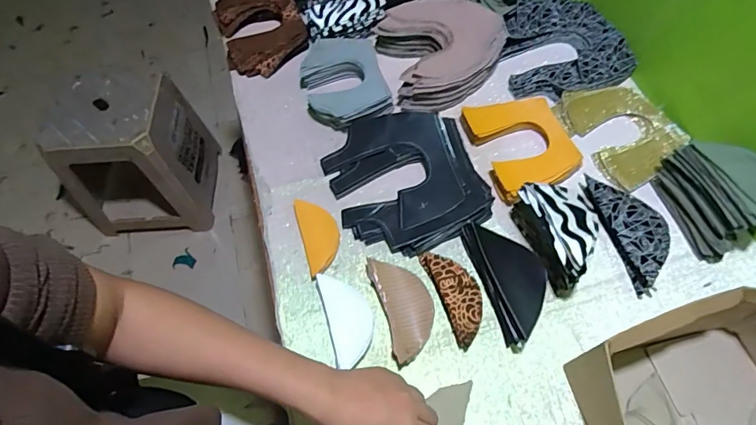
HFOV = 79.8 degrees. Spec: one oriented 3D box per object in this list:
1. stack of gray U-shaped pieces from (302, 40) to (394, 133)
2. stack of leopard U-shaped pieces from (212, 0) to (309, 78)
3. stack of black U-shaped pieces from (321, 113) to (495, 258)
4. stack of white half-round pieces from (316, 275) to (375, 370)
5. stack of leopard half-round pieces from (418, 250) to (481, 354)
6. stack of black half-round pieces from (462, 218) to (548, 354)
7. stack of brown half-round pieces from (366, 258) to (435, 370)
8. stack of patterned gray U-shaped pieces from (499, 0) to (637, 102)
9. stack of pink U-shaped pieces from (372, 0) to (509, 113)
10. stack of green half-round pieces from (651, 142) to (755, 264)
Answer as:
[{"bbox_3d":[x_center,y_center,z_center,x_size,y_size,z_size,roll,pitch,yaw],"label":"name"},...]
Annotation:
[{"bbox_3d":[-0.052,-0.198,0.695,0.122,0.037,0.155,-14,62,-5],"label":"stack of gray U-shaped pieces"},{"bbox_3d":[-0.198,-0.314,0.760,0.133,0.045,0.179,-19,63,-7],"label":"stack of leopard U-shaped pieces"},{"bbox_3d":[0.035,-0.048,0.611,0.189,0.035,0.204,-16,62,-6],"label":"stack of black U-shaped pieces"},{"bbox_3d":[-0.035,0.124,0.536,0.053,0.015,0.105,-15,62,-5],"label":"stack of white half-round pieces"},{"bbox_3d":[0.095,0.097,0.545,0.047,0.021,0.121,-20,63,-8],"label":"stack of leopard half-round pieces"},{"bbox_3d":[0.160,0.076,0.539,0.071,0.048,0.155,-16,62,-6],"label":"stack of black half-round pieces"},{"bbox_3d":[0.032,0.111,0.534,0.059,0.027,0.120,-16,62,-6],"label":"stack of brown half-round pieces"},{"bbox_3d":[0.287,-0.261,0.714,0.182,0.042,0.179,-14,62,-5],"label":"stack of patterned gray U-shaped pieces"},{"bbox_3d":[0.101,-0.257,0.706,0.184,0.059,0.179,-18,62,-7],"label":"stack of pink U-shaped pieces"},{"bbox_3d":[0.418,-0.026,0.551,0.072,0.087,0.135,-14,62,-5],"label":"stack of green half-round pieces"}]

